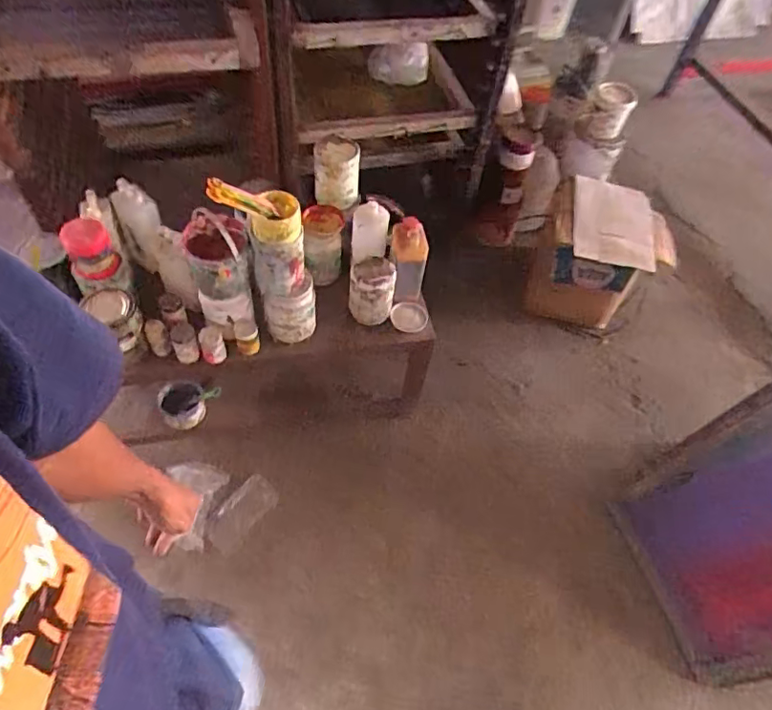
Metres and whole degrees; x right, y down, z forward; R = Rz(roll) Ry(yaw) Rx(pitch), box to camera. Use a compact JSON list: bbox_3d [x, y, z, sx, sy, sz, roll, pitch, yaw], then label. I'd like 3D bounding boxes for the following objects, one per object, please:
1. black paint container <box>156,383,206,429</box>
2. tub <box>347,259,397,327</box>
[{"bbox_3d":[-0.515,0.131,1.413,0.109,0.085,0.082,-18,60,-18],"label":"black paint container"},{"bbox_3d":[-0.035,-0.157,1.314,0.113,0.158,0.111,3,55,-4],"label":"tub"}]

